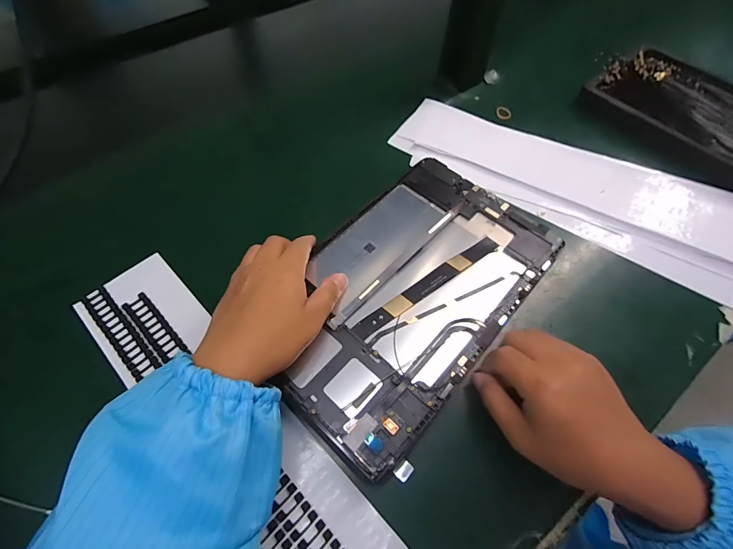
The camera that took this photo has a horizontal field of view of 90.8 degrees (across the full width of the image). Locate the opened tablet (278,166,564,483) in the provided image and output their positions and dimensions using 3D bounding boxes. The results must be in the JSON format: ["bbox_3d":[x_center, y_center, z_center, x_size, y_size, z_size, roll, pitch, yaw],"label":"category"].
[{"bbox_3d":[0.031,0.005,0.285,0.152,0.011,0.241,39,66,19],"label":"opened tablet"}]

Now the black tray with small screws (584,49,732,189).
[{"bbox_3d":[0.390,-0.171,0.403,0.155,0.022,0.244,-34,66,-19],"label":"black tray with small screws"}]

